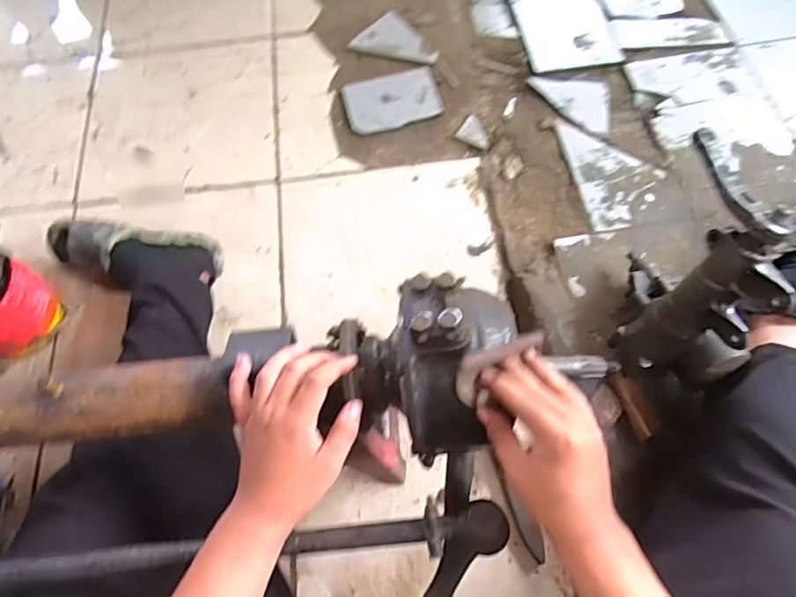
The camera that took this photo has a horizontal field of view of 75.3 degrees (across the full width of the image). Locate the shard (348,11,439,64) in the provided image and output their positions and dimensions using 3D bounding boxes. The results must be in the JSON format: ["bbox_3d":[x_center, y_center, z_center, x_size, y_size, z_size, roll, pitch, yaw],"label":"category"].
[{"bbox_3d":[-0.005,-0.555,1.139,0.131,0.008,0.174,-43,72,-14],"label":"shard"}]

